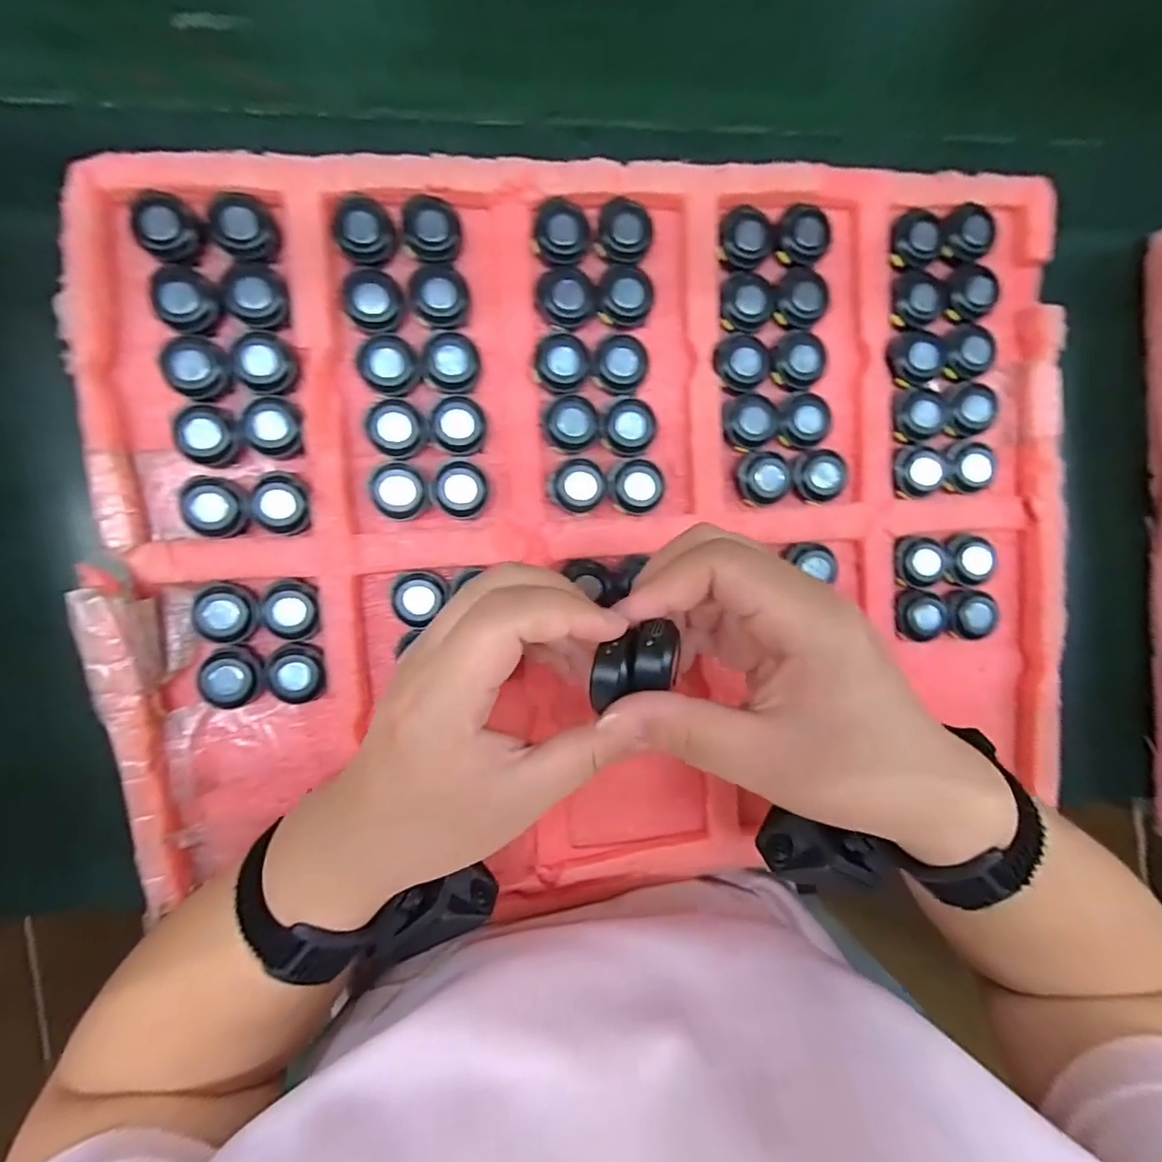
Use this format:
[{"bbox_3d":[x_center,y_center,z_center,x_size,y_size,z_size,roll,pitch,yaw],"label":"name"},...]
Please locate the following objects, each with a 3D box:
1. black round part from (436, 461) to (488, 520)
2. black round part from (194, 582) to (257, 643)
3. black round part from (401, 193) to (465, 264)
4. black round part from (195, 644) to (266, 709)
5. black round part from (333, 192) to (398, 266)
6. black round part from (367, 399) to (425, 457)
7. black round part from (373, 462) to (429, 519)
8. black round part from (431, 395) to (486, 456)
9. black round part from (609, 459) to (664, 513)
[{"bbox_3d":[-0.060,-0.046,0.282,0.024,0.008,0.028,-7,96,-5],"label":"black round part"},{"bbox_3d":[-0.174,0.016,0.271,0.030,0.010,0.027,19,93,-8],"label":"black round part"},{"bbox_3d":[-0.072,-0.171,0.270,0.027,0.009,0.031,-9,97,-5],"label":"black round part"},{"bbox_3d":[-0.172,0.047,0.273,0.029,0.007,0.029,-1,96,-6],"label":"black round part"},{"bbox_3d":[-0.104,-0.168,0.266,0.028,0.006,0.031,-37,98,-1],"label":"black round part"},{"bbox_3d":[-0.092,-0.076,0.276,0.026,0.009,0.027,-14,97,-5],"label":"black round part"},{"bbox_3d":[-0.091,-0.045,0.280,0.025,0.009,0.027,-1,96,-6],"label":"black round part"},{"bbox_3d":[-0.062,-0.078,0.282,0.026,0.010,0.028,-1,96,-6],"label":"black round part"},{"bbox_3d":[0.029,-0.050,0.292,0.027,0.007,0.027,-1,96,-6],"label":"black round part"}]

